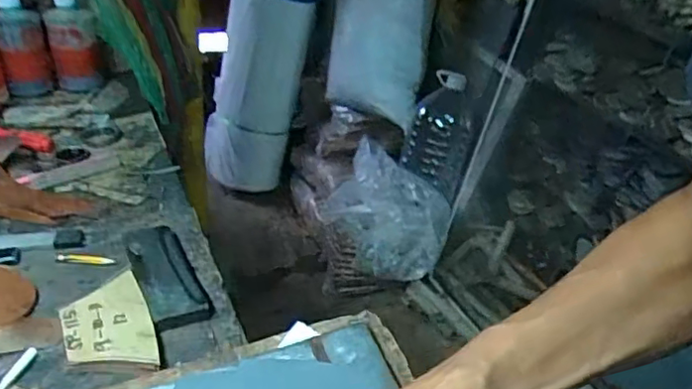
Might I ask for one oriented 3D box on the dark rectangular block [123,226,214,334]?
[{"bbox_3d":[-0.183,0.080,0.607,0.056,0.015,0.152,-12,38,-27],"label":"dark rectangular block"}]

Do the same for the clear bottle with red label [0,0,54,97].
[{"bbox_3d":[-0.511,-0.233,0.948,0.067,0.154,0.064,-12,38,-27],"label":"clear bottle with red label"}]

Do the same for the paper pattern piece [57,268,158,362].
[{"bbox_3d":[-0.219,0.117,0.547,0.074,0.007,0.121,-15,40,-22],"label":"paper pattern piece"}]

